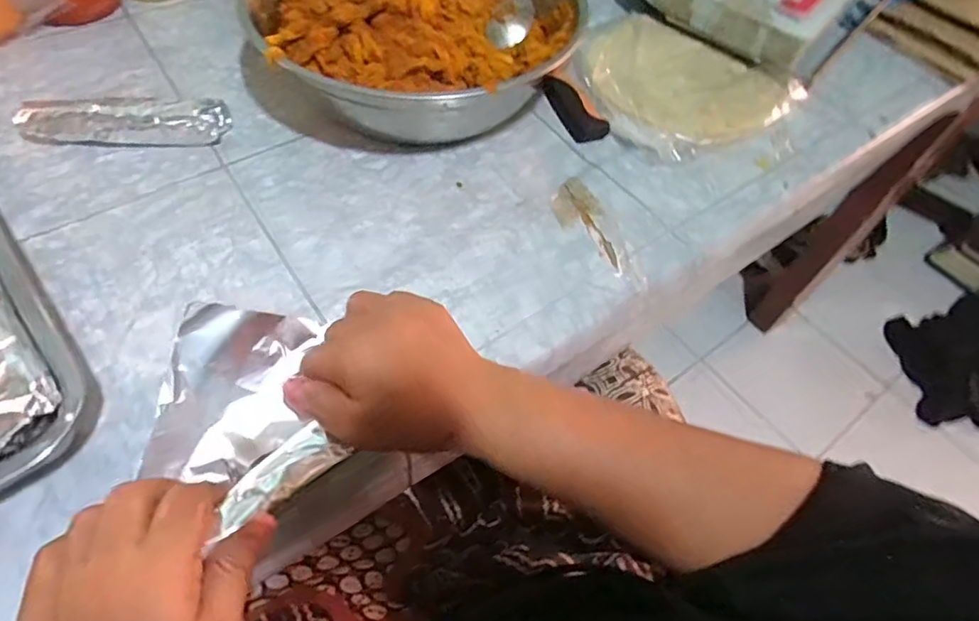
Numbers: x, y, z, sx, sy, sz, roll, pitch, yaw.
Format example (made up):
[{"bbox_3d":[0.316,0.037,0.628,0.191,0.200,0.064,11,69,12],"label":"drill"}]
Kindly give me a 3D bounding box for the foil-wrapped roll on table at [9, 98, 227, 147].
[{"bbox_3d":[-0.301,-0.153,0.461,0.154,0.033,0.042,-4,57,-8],"label":"foil-wrapped roll on table"}]

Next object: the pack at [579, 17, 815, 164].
[{"bbox_3d":[0.178,-0.225,0.550,0.180,0.028,0.186,-33,65,-23],"label":"pack"}]

